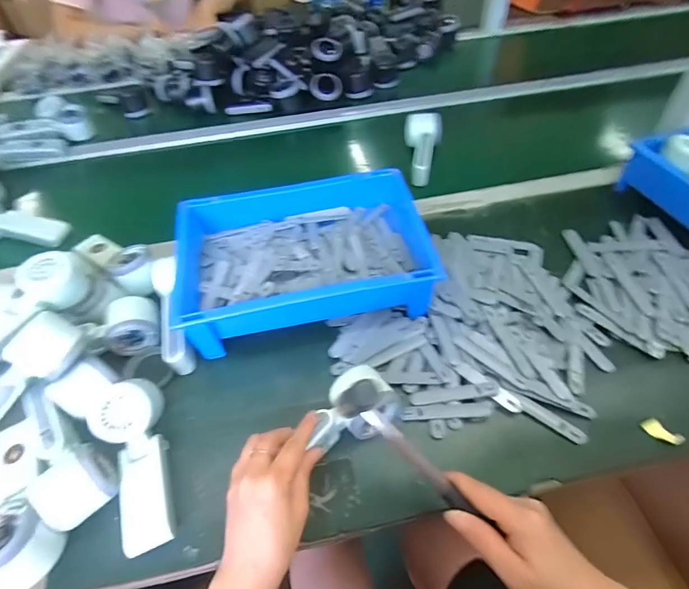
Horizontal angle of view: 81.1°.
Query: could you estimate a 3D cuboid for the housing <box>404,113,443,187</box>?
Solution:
[{"bbox_3d":[0.141,-0.258,0.720,0.065,0.043,0.157,2,62,7],"label":"housing"}]

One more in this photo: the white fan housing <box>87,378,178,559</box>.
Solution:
[{"bbox_3d":[-0.208,0.164,0.402,0.057,0.049,0.166,-19,64,-12],"label":"white fan housing"}]

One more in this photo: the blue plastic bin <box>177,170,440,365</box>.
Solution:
[{"bbox_3d":[-0.054,-0.051,0.534,0.304,0.081,0.218,-12,49,-5],"label":"blue plastic bin"}]

